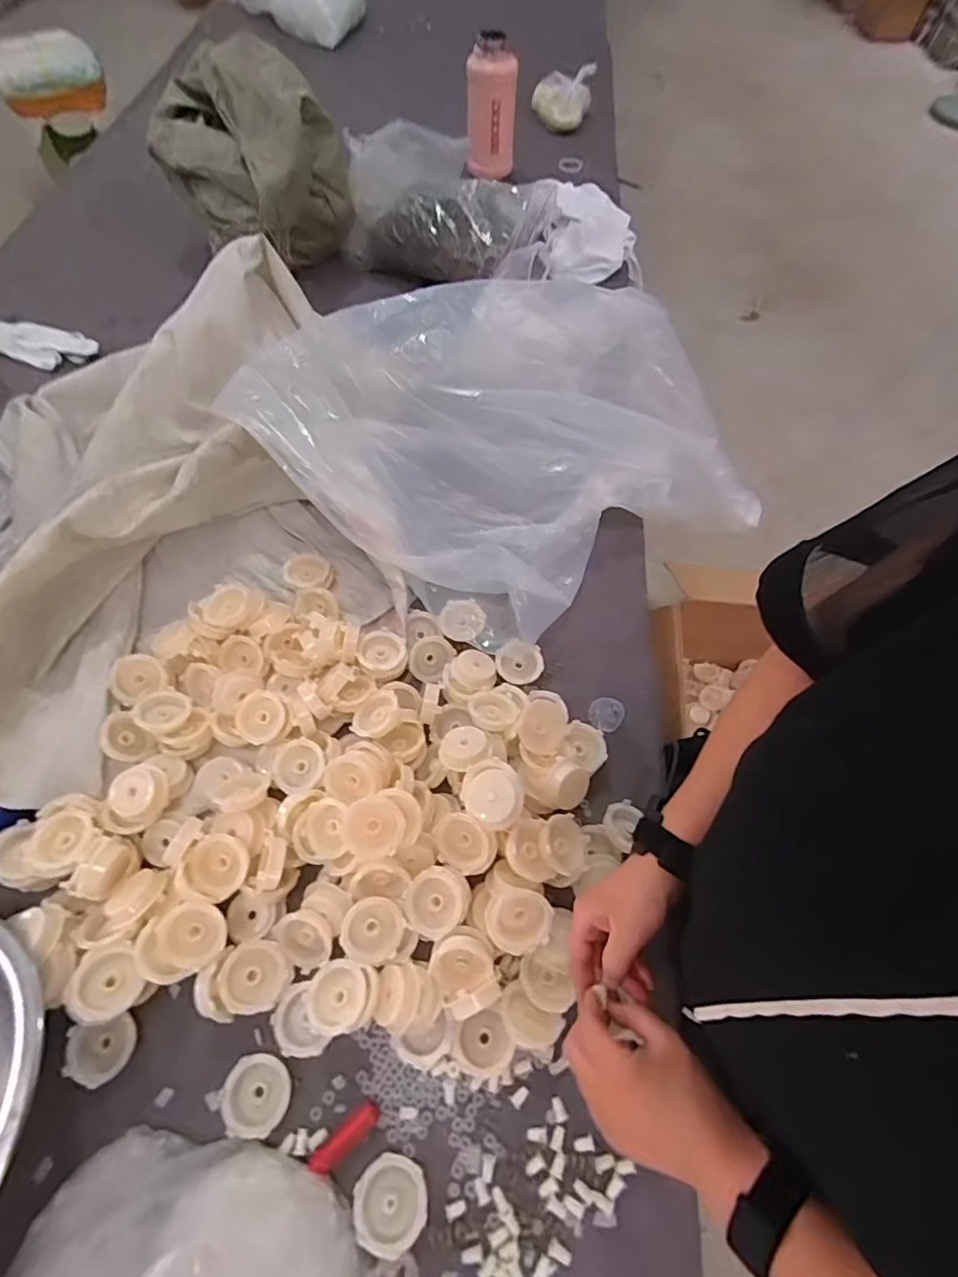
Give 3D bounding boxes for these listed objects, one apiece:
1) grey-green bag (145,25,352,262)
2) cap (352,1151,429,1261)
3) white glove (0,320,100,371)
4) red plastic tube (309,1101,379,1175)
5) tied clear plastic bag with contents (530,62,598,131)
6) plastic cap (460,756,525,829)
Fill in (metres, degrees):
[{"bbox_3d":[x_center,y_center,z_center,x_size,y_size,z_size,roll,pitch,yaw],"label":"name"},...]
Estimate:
[{"bbox_3d":[-0.395,-0.796,0.901,0.311,0.238,0.154,26,65,12],"label":"grey-green bag"},{"bbox_3d":[-0.069,0.438,0.422,0.055,0.015,0.053,19,45,3],"label":"cap"},{"bbox_3d":[-0.732,-0.487,0.898,0.206,0.025,0.074,17,63,8],"label":"white glove"},{"bbox_3d":[-0.108,0.406,0.443,0.057,0.012,0.018,-35,68,-18],"label":"red plastic tube"},{"bbox_3d":[0.206,-1.340,1.340,0.139,0.077,0.184,11,63,5],"label":"tied clear plastic bag with contents"},{"bbox_3d":[0.012,0.144,0.509,0.056,0.024,0.063,-24,65,-13],"label":"plastic cap"}]

